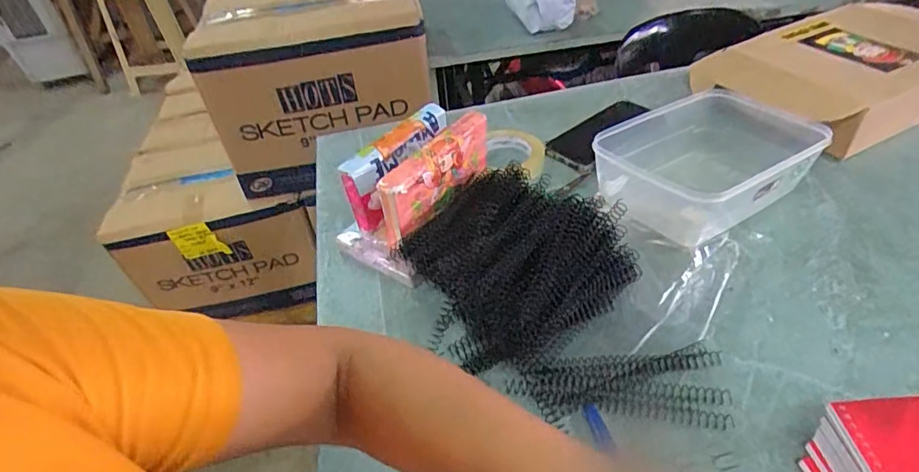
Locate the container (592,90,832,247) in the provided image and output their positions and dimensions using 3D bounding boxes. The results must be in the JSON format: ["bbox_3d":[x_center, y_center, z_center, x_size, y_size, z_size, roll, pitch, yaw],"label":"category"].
[{"bbox_3d":[0.278,-0.084,0.588,0.219,0.078,0.157,-27,46,-23],"label":"container"}]

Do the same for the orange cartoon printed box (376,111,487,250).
[{"bbox_3d":[-0.025,-0.065,0.566,0.025,0.081,0.150,28,54,32],"label":"orange cartoon printed box"}]

